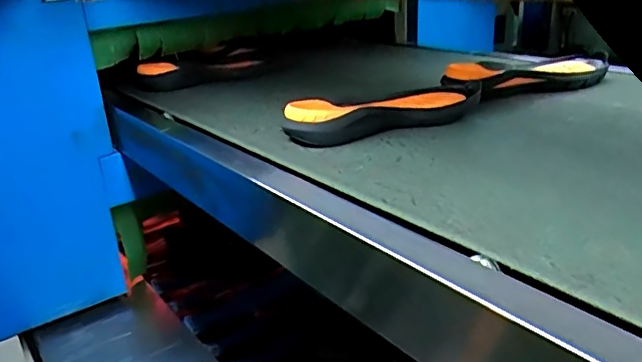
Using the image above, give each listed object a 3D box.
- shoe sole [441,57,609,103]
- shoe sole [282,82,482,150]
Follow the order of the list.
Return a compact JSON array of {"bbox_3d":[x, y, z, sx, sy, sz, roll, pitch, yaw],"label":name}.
[{"bbox_3d":[0.332,-0.161,0.886,0.289,0.056,0.111,-13,25,-20],"label":"shoe sole"},{"bbox_3d":[0.097,-0.092,0.755,0.281,0.055,0.076,-15,22,-27],"label":"shoe sole"}]

